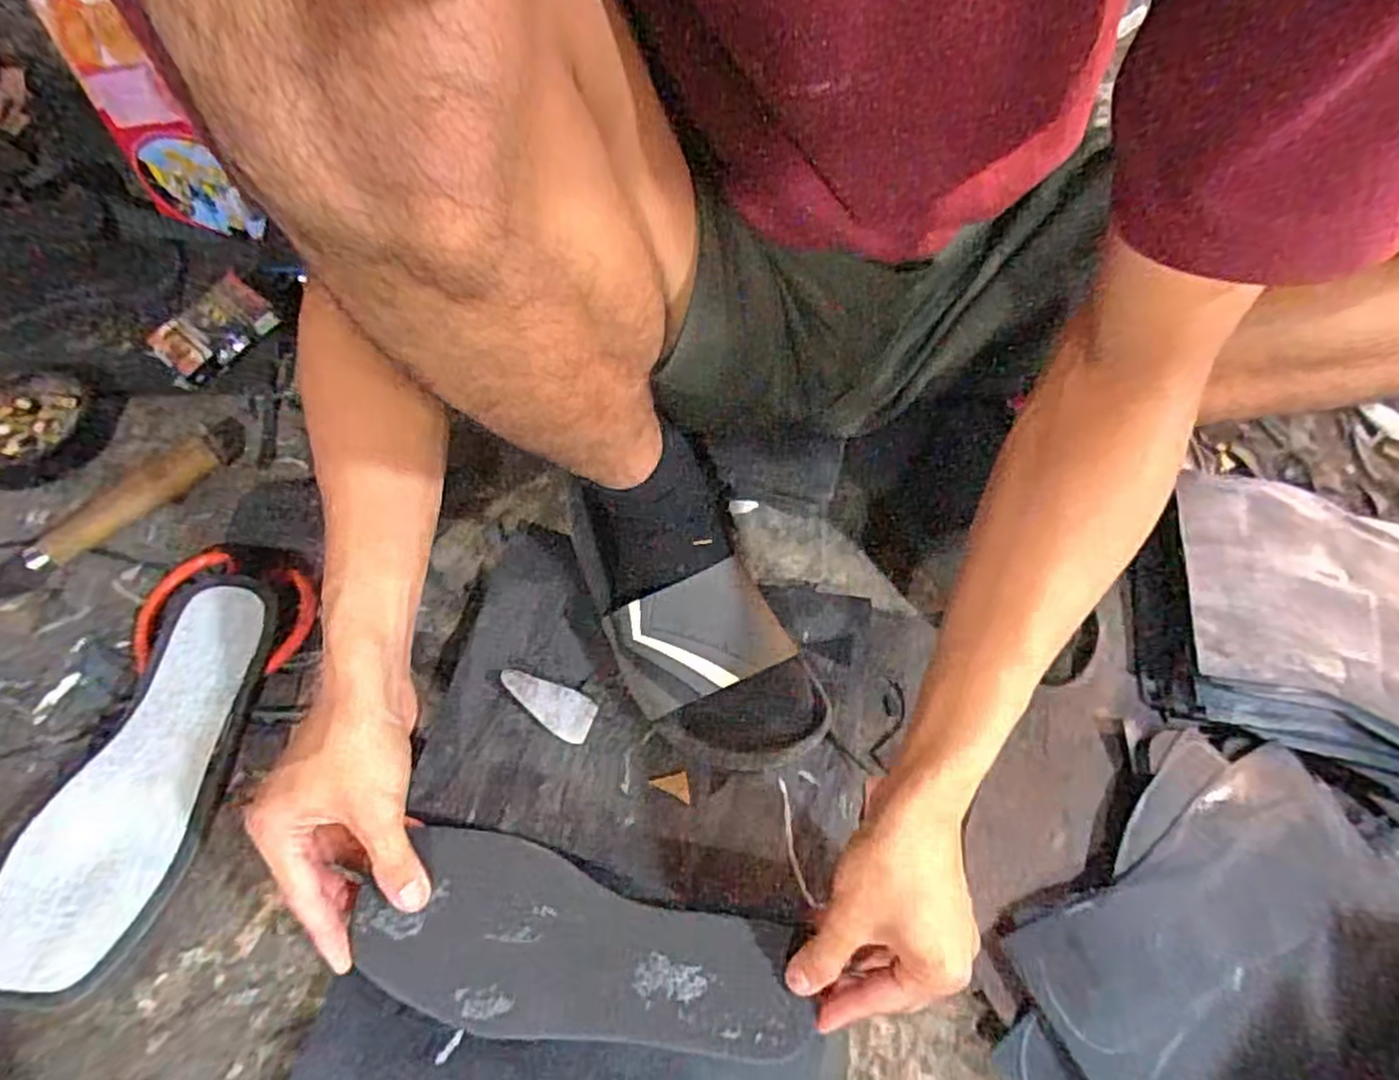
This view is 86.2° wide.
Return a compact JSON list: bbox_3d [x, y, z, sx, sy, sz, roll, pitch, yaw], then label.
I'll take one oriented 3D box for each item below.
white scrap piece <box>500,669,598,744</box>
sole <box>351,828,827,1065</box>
[{"bbox_3d":[-0.103,0.108,0.506,0.068,0.004,0.030,33,61,-2],"label":"white scrap piece"},{"bbox_3d":[-0.062,0.224,0.408,0.240,0.013,0.086,12,59,1],"label":"sole"}]

